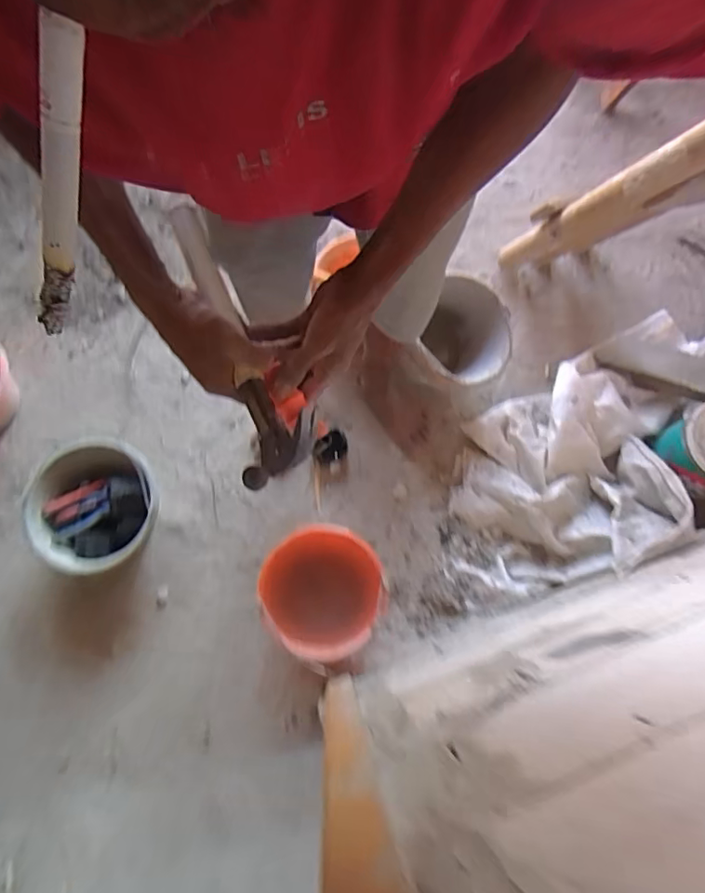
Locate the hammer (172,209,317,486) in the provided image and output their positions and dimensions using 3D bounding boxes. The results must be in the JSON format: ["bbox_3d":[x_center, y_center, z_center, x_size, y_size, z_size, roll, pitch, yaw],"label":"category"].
[{"bbox_3d":[-0.124,-0.093,0.534,0.106,0.030,0.274,-39,76,34],"label":"hammer"}]

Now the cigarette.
[{"bbox_3d":[-0.064,-0.053,0.117,0.005,0.067,0.006,33,38,7],"label":"cigarette"}]

